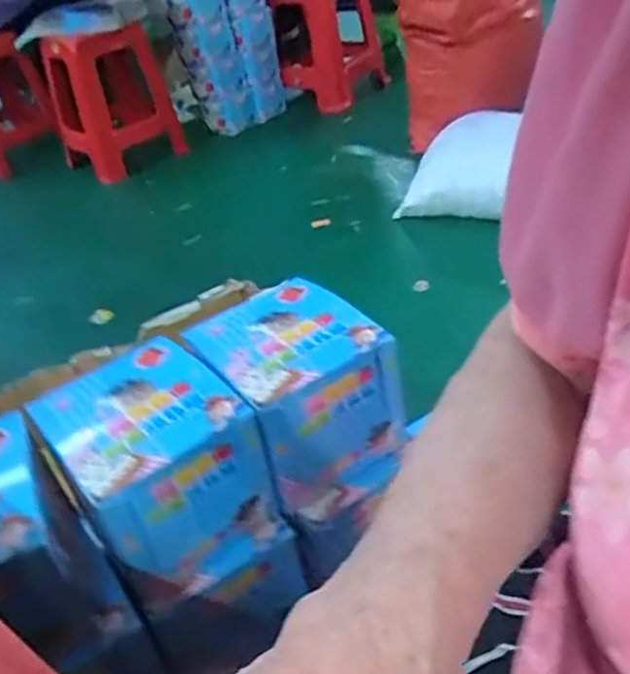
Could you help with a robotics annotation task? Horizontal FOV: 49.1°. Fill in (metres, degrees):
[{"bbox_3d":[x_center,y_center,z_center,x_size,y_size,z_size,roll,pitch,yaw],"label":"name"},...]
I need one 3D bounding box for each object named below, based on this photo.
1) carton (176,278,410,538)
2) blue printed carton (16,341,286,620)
[{"bbox_3d":[-0.018,0.052,0.687,0.146,0.142,0.180,-27,39,-21],"label":"carton"},{"bbox_3d":[-0.143,0.114,0.628,0.144,0.142,0.174,-31,41,-26],"label":"blue printed carton"}]

